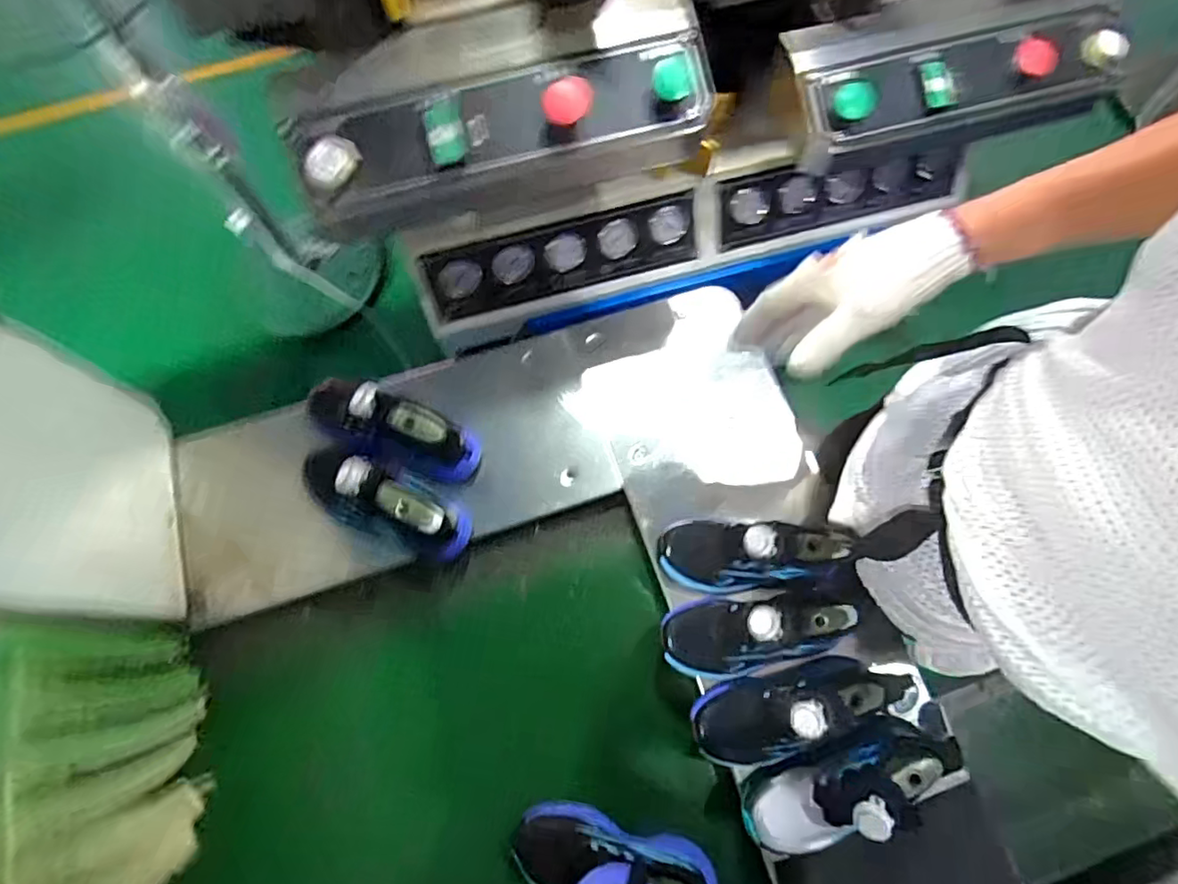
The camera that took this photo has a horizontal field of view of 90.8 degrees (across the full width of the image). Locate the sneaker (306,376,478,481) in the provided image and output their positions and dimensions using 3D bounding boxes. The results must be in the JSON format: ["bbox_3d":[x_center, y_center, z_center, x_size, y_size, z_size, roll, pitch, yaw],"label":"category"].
[{"bbox_3d":[-0.216,-0.014,0.663,0.189,0.077,0.062,26,70,-20],"label":"sneaker"}]

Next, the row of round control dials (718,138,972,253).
[{"bbox_3d":[0.390,-0.392,0.905,0.388,0.105,0.014,-13,42,-3],"label":"row of round control dials"}]

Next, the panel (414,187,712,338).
[{"bbox_3d":[-0.032,-0.269,0.869,0.436,0.127,0.020,-17,39,-2],"label":"panel"}]

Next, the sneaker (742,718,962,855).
[{"bbox_3d":[0.244,0.332,0.550,0.205,0.096,0.081,-29,71,9],"label":"sneaker"}]

